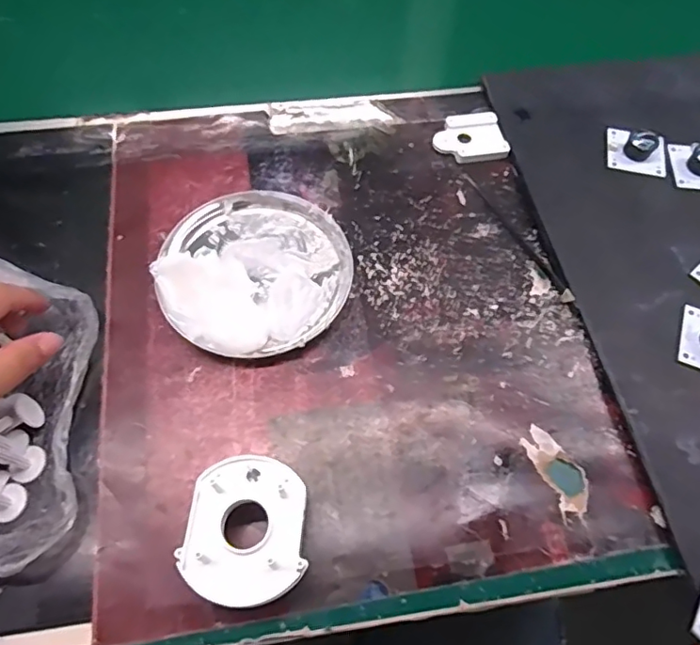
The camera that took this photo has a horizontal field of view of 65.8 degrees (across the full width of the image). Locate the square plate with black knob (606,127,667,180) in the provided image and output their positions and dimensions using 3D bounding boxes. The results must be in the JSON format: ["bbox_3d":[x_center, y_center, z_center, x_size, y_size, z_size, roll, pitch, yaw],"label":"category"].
[{"bbox_3d":[0.225,-0.138,0.421,0.045,0.017,0.046,12,63,4],"label":"square plate with black knob"}]

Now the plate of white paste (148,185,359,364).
[{"bbox_3d":[-0.066,-0.040,0.364,0.125,0.026,0.123,1,62,-2],"label":"plate of white paste"}]

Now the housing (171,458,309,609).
[{"bbox_3d":[-0.054,0.109,0.286,0.060,0.028,0.071,-3,62,-4],"label":"housing"}]

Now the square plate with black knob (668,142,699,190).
[{"bbox_3d":[0.273,-0.125,0.414,0.043,0.017,0.044,6,62,1],"label":"square plate with black knob"}]

